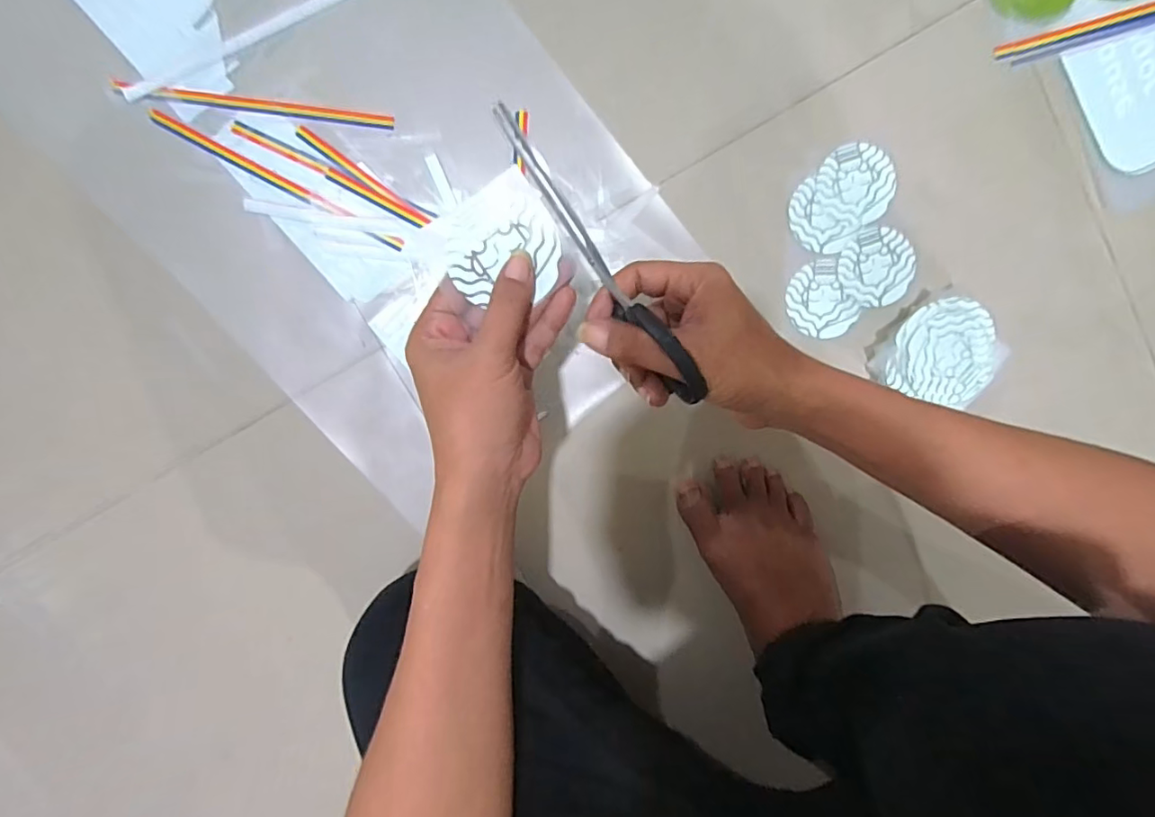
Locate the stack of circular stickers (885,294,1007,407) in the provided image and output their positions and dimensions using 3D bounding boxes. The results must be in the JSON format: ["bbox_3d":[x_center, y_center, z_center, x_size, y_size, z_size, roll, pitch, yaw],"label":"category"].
[{"bbox_3d":[0.317,-0.053,0.494,0.091,0.032,0.084,25,96,-5],"label":"stack of circular stickers"}]

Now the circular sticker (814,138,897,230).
[{"bbox_3d":[0.241,-0.193,0.487,0.068,0.004,0.068,0,98,-2],"label":"circular sticker"}]

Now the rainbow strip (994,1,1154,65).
[{"bbox_3d":[0.463,-0.327,0.472,0.219,0.004,0.019,-17,98,0],"label":"rainbow strip"}]

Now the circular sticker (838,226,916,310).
[{"bbox_3d":[0.265,-0.124,0.497,0.065,0.004,0.066,0,98,-2],"label":"circular sticker"}]

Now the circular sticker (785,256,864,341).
[{"bbox_3d":[0.215,-0.094,0.500,0.057,0.004,0.067,-34,98,2],"label":"circular sticker"}]

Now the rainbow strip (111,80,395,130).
[{"bbox_3d":[-0.264,-0.250,0.463,0.221,0.004,0.012,6,97,-3],"label":"rainbow strip"}]

